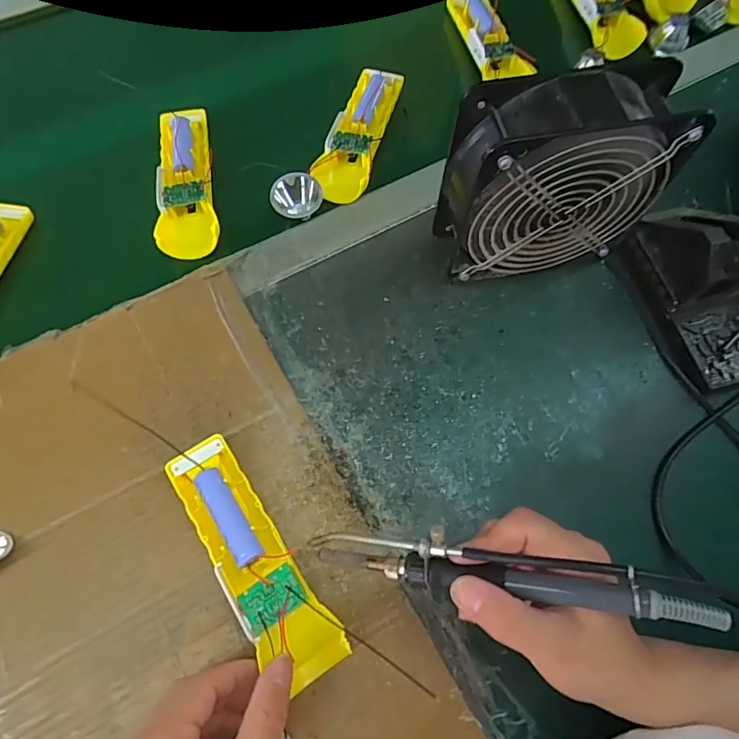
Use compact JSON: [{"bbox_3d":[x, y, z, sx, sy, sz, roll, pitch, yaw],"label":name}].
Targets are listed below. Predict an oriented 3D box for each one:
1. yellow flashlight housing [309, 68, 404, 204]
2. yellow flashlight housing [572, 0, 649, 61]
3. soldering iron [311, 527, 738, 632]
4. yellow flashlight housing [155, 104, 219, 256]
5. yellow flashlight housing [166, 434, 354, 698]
[{"bbox_3d":[-0.009,-0.215,0.448,0.047,0.027,0.140,16,68,5],"label":"yellow flashlight housing"},{"bbox_3d":[0.218,-0.354,0.480,0.037,0.026,0.141,-14,68,-7],"label":"yellow flashlight housing"},{"bbox_3d":[0.070,0.100,0.248,0.208,0.024,0.024,1,70,19],"label":"soldering iron"},{"bbox_3d":[-0.160,-0.164,0.428,0.048,0.022,0.147,-10,68,-5],"label":"yellow flashlight housing"},{"bbox_3d":[-0.074,0.115,0.310,0.043,0.023,0.159,-34,71,-12],"label":"yellow flashlight housing"}]

